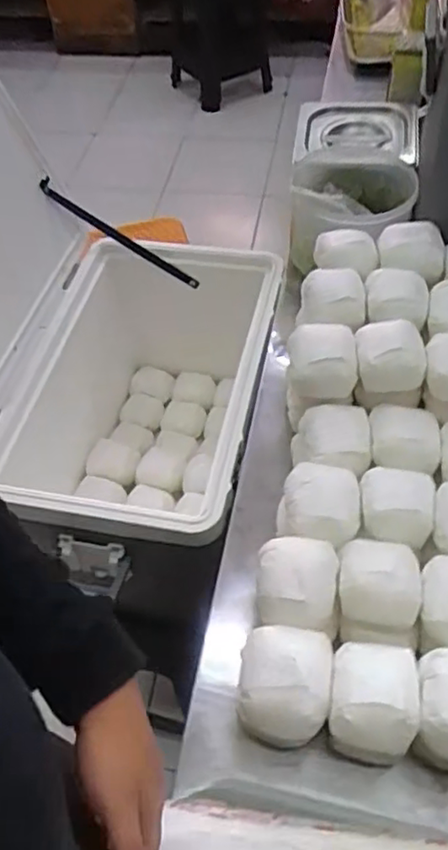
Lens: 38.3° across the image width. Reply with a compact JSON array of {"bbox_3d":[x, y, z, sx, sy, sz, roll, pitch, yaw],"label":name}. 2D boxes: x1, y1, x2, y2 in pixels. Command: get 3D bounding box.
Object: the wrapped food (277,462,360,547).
[{"bbox_3d":[0.093,0.083,0.633,0.076,0.058,0.075,-2,53,2],"label":"wrapped food"}]

